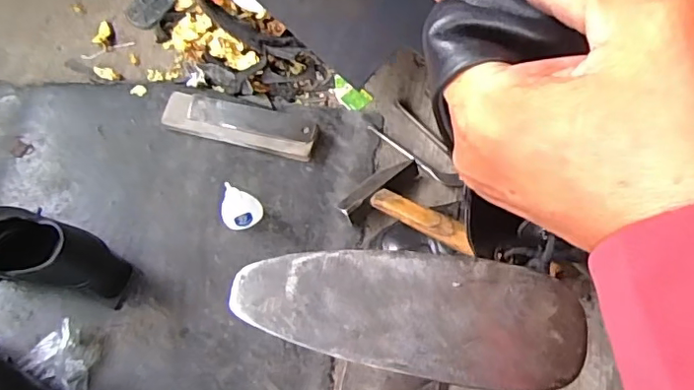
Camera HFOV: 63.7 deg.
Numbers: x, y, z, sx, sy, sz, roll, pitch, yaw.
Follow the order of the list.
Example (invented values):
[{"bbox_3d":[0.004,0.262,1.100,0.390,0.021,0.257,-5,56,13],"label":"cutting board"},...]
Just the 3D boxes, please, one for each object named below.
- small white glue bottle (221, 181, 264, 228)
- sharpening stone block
[{"bbox_3d":[-0.113,0.014,0.595,0.031,0.064,0.033,20,68,8],"label":"small white glue bottle"},{"bbox_3d":[-0.126,-0.087,0.665,0.182,0.017,0.053,14,68,6],"label":"sharpening stone block"}]

